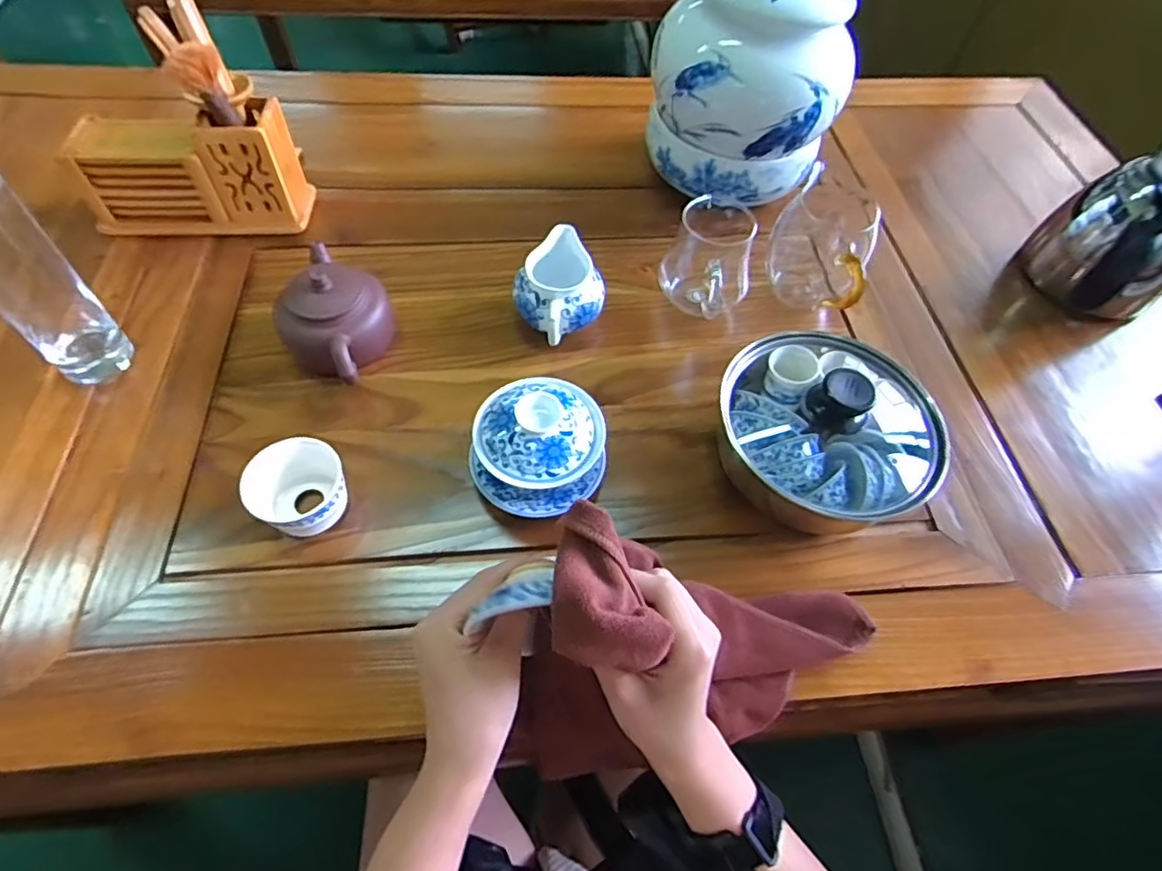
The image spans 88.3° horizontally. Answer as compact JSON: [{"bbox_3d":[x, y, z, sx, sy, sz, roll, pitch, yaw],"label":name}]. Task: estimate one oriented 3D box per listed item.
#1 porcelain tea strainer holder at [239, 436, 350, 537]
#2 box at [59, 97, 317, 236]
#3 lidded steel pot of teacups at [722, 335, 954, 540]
[{"bbox_3d":[-0.202,0.044,0.434,0.064,0.051,0.065,2,56,-3],"label":"porcelain tea strainer holder"},{"bbox_3d":[-0.383,-0.259,0.590,0.191,0.105,0.068,-7,57,-9],"label":"box"},{"bbox_3d":[0.197,-0.007,0.464,0.181,0.105,0.146,-16,59,-14],"label":"lidded steel pot of teacups"}]

